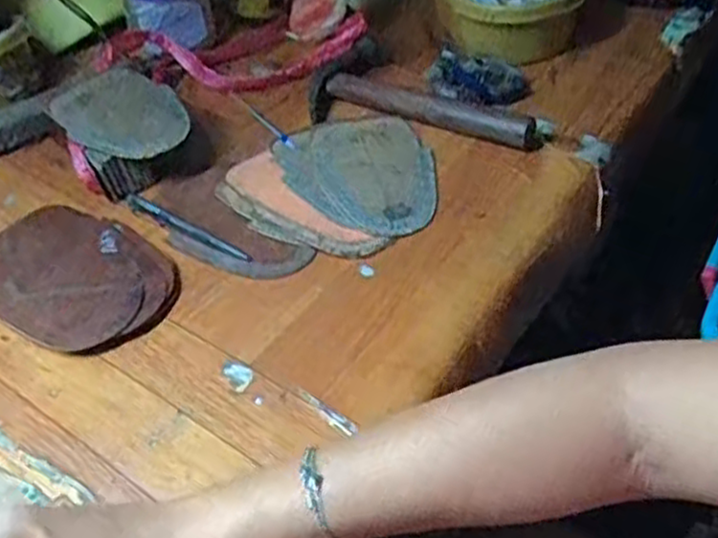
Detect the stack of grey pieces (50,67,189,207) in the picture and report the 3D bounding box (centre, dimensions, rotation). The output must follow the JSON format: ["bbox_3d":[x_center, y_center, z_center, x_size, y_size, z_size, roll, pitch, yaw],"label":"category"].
[{"bbox_3d":[-0.197,-0.117,0.643,0.095,0.043,0.139,-30,48,-22],"label":"stack of grey pieces"}]

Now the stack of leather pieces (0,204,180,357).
[{"bbox_3d":[-0.205,0.003,0.549,0.163,0.012,0.109,30,55,33],"label":"stack of leather pieces"}]

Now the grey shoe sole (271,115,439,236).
[{"bbox_3d":[0.000,-0.081,0.607,0.113,0.008,0.161,-17,44,-9],"label":"grey shoe sole"}]

